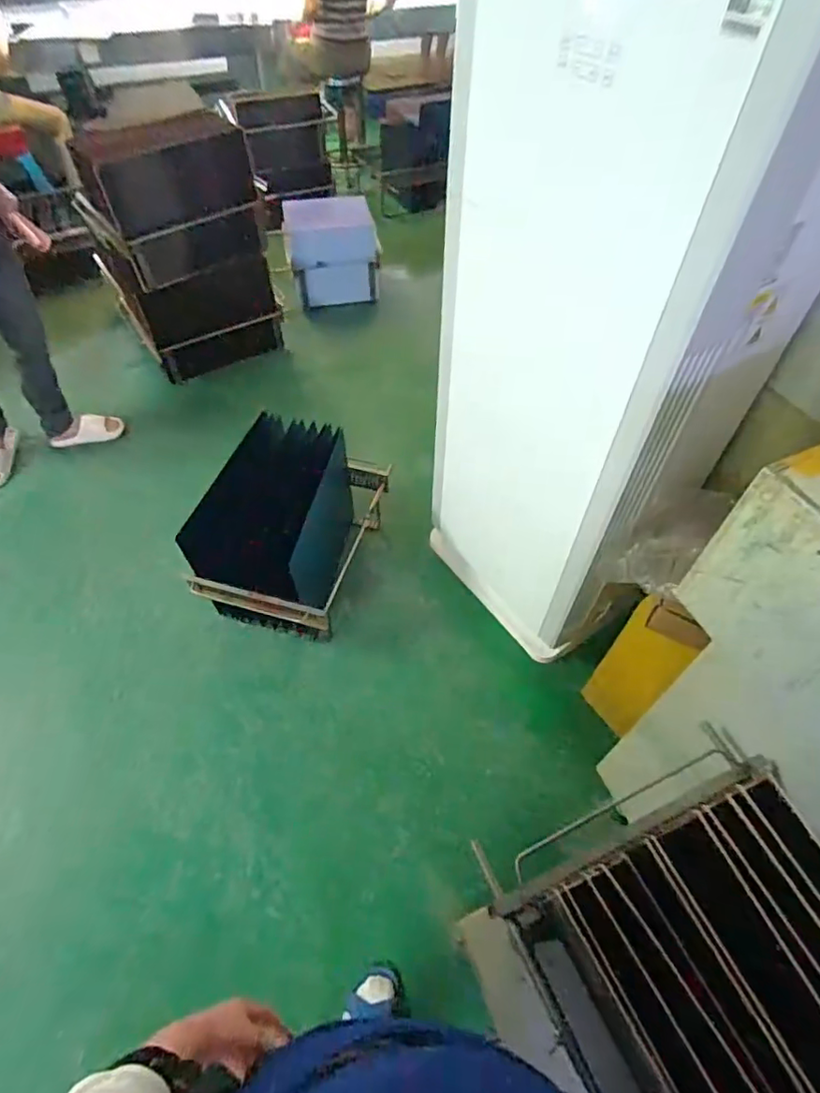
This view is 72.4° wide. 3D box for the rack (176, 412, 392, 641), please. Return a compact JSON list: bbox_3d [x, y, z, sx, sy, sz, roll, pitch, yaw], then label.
[{"bbox_3d":[-0.346,-0.063,1.683,0.386,0.435,0.576,16,54,11],"label":"rack"}]

